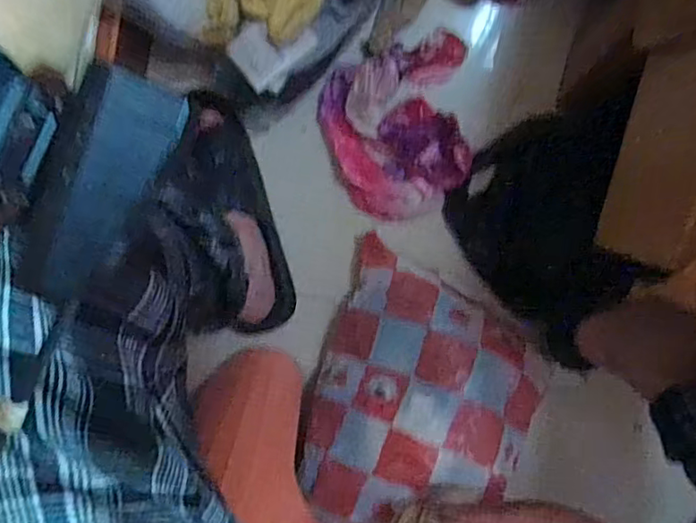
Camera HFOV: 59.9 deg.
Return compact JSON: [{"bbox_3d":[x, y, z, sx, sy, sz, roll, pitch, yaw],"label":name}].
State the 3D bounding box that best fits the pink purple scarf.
[{"bbox_3d":[0.058,-0.130,0.619,0.153,0.048,0.161,-18,99,3],"label":"pink purple scarf"}]

